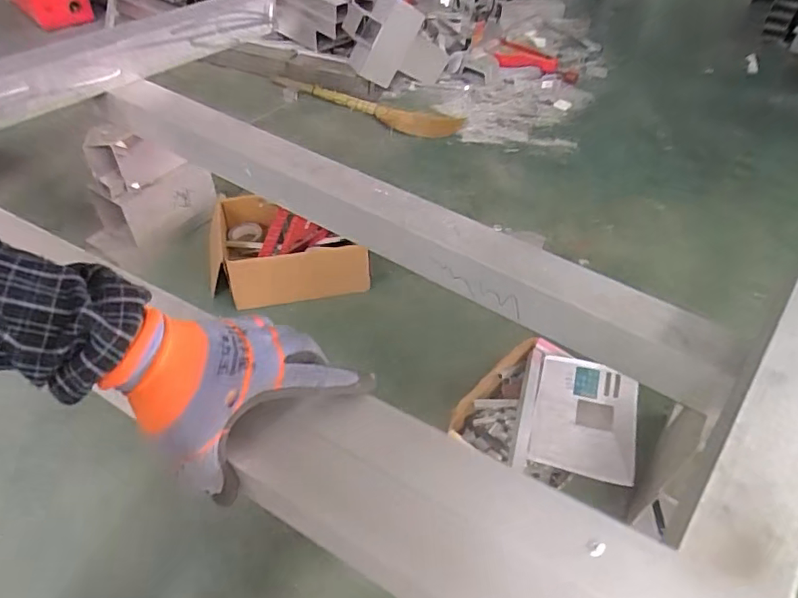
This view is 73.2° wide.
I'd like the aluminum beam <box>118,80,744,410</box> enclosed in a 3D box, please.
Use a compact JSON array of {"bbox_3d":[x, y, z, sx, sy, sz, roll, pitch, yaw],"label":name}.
[{"bbox_3d":[-0.100,-0.196,1.110,1.484,0.127,0.117,28,51,22],"label":"aluminum beam"}]

